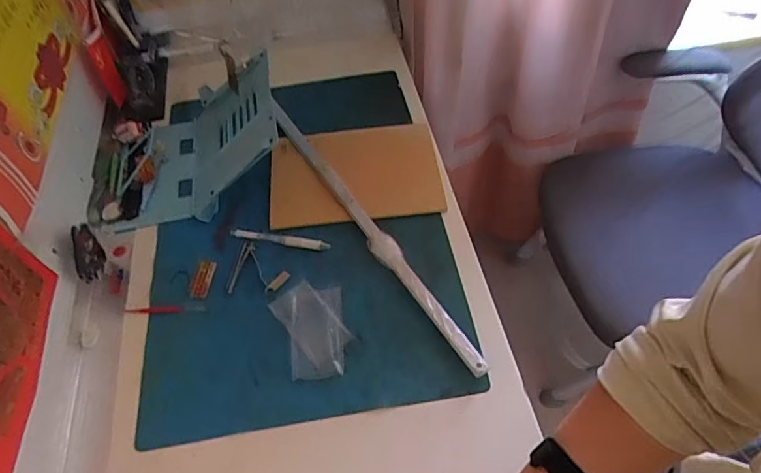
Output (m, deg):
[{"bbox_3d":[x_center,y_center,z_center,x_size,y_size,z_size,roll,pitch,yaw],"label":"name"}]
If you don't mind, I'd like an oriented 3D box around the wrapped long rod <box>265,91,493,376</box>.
[{"bbox_3d":[-0.033,-0.034,0.697,0.030,0.019,0.535,-28,57,-15],"label":"wrapped long rod"}]

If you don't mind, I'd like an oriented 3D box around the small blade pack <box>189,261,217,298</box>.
[{"bbox_3d":[-0.234,0.054,0.663,0.023,0.004,0.053,2,54,5],"label":"small blade pack"}]

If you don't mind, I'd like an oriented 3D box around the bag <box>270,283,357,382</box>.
[{"bbox_3d":[-0.078,0.107,0.601,0.079,0.009,0.125,-20,55,-11],"label":"bag"}]

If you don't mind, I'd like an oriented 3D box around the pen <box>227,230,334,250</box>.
[{"bbox_3d":[-0.136,0.002,0.681,0.139,0.005,0.015,8,55,9],"label":"pen"}]

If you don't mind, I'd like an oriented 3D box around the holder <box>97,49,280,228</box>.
[{"bbox_3d":[-0.270,-0.143,0.737,0.252,0.103,0.214,-8,54,-2],"label":"holder"}]

